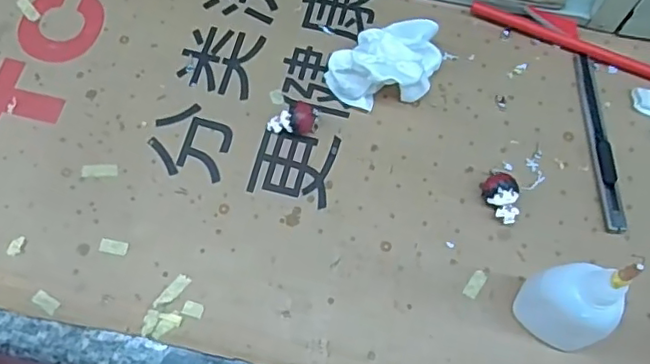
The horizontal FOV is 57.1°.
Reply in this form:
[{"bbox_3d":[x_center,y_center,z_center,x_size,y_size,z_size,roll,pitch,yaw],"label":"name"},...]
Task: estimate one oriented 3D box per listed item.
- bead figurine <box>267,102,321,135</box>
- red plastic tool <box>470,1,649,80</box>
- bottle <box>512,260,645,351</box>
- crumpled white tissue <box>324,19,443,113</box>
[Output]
[{"bbox_3d":[-0.019,-0.039,0.371,0.030,0.019,0.018,12,69,3],"label":"bead figurine"},{"bbox_3d":[0.179,-0.094,0.406,0.161,0.015,0.021,25,70,8],"label":"red plastic tool"},{"bbox_3d":[0.124,0.063,0.300,0.033,0.083,0.039,-8,70,-5],"label":"bottle"},{"bbox_3d":[0.040,-0.077,0.377,0.077,0.039,0.050,-14,70,-7],"label":"crumpled white tissue"}]

